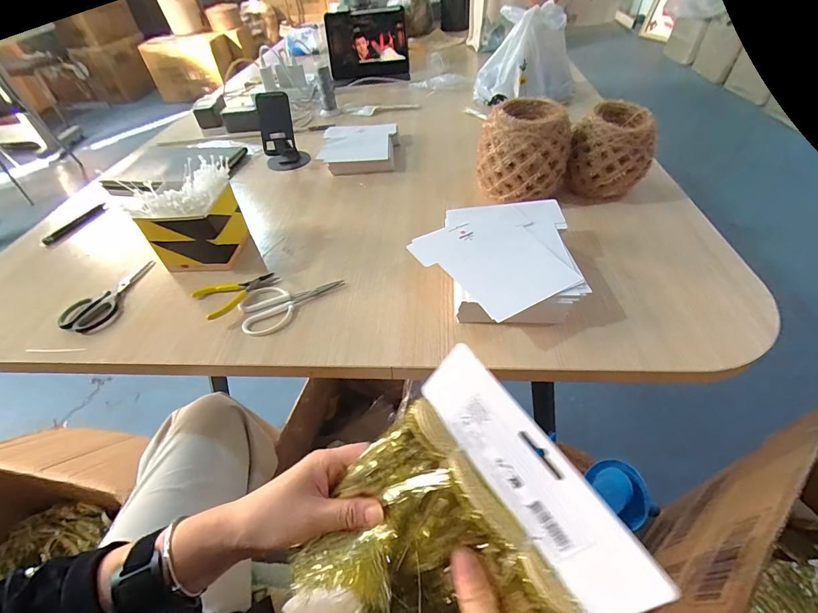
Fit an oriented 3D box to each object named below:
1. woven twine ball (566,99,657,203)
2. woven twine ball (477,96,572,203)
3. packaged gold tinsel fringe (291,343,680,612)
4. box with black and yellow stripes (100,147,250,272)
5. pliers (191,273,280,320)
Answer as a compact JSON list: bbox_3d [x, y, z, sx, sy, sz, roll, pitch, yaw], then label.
[{"bbox_3d":[0.352,-0.262,0.644,0.113,0.128,0.115,-2,47,2],"label":"woven twine ball"},{"bbox_3d":[0.195,-0.267,0.647,0.146,0.125,0.125,10,48,13],"label":"woven twine ball"},{"bbox_3d":[0.013,0.161,0.256,0.044,0.225,0.162,0,44,-54],"label":"packaged gold tinsel fringe"},{"bbox_3d":[-0.325,-0.136,0.567,0.113,0.128,0.115,-7,47,-2],"label":"box with black and yellow stripes"},{"bbox_3d":[-0.247,-0.028,0.538,0.107,0.015,0.082,-34,54,-25],"label":"pliers"}]

